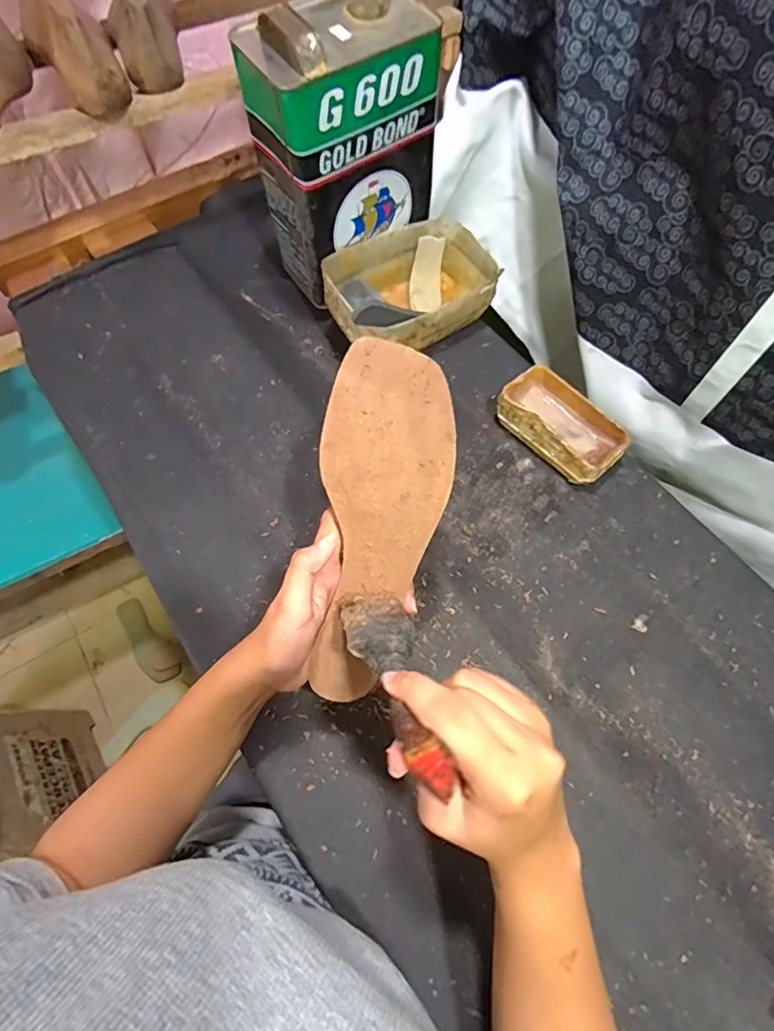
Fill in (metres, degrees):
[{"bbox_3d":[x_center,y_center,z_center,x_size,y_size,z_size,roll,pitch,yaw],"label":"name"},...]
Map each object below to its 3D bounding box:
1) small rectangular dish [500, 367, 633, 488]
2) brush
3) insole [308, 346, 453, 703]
[{"bbox_3d":[0.181,-0.094,0.537,0.076,0.041,0.128,-41,71,-18],"label":"small rectangular dish"},{"bbox_3d":[0.004,0.081,0.272,0.038,0.010,0.147,-17,24,-7],"label":"brush"},{"bbox_3d":[-0.007,0.012,0.345,0.081,0.022,0.240,11,100,4],"label":"insole"}]

